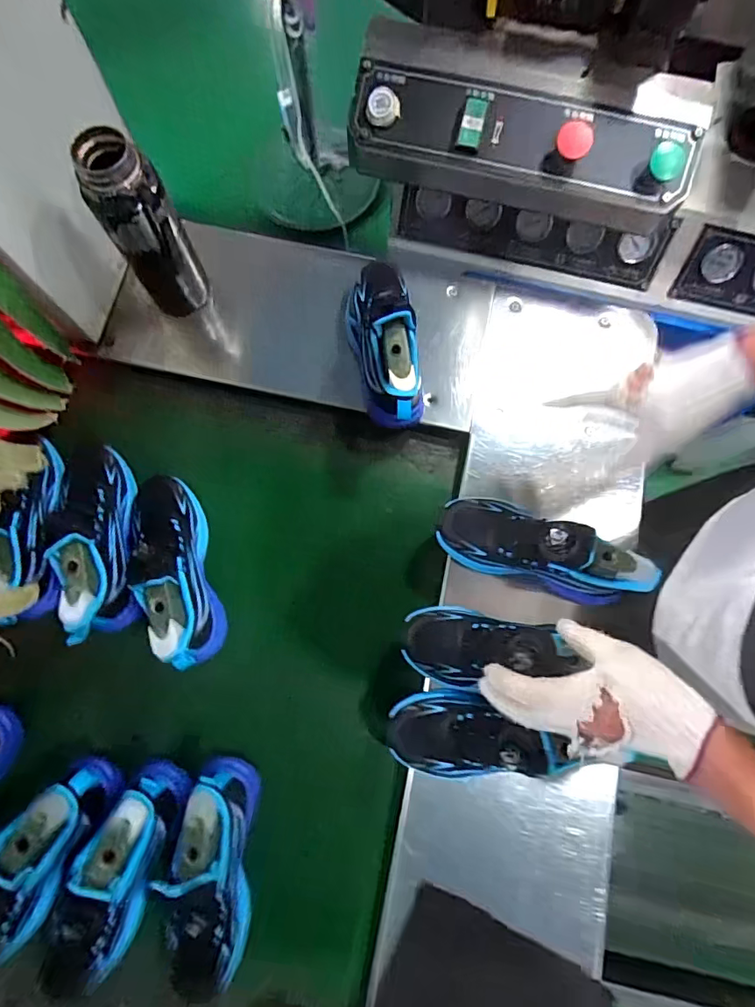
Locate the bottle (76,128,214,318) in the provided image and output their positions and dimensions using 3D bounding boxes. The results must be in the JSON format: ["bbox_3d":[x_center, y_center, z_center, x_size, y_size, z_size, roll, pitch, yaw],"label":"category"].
[{"bbox_3d":[-0.274,-0.320,0.620,0.083,0.231,0.073,-27,78,-8],"label":"bottle"}]

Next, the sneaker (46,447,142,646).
[{"bbox_3d":[-0.341,0.036,0.600,0.078,0.110,0.248,-13,62,-5],"label":"sneaker"}]

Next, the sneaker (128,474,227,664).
[{"bbox_3d":[-0.244,0.071,0.610,0.081,0.134,0.252,-18,61,-6],"label":"sneaker"}]

